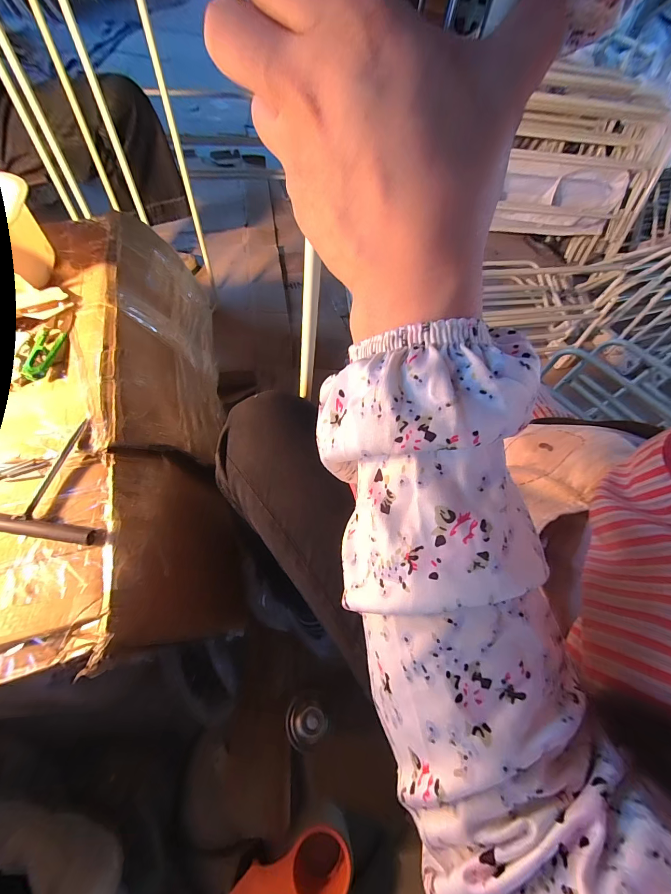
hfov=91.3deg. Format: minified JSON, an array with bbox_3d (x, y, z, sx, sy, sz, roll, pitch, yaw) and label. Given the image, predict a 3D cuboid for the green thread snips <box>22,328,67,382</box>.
[{"bbox_3d":[-0.306,-0.098,0.341,0.026,0.013,0.072,-1,59,-4],"label":"green thread snips"}]

